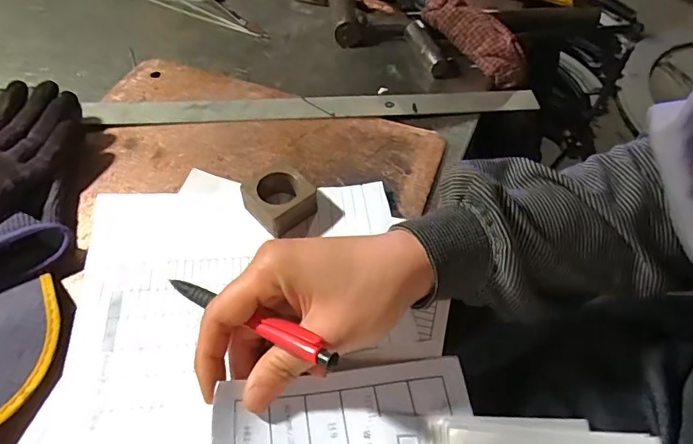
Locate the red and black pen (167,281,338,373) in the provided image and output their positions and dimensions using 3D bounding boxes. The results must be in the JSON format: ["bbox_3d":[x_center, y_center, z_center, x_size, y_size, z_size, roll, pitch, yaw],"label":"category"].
[{"bbox_3d":[-0.056,0.050,0.258,0.128,0.007,0.011,14,51,34],"label":"red and black pen"}]

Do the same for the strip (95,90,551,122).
[{"bbox_3d":[-0.027,-0.105,0.432,0.399,0.009,0.027,-3,53,-3],"label":"strip"}]

